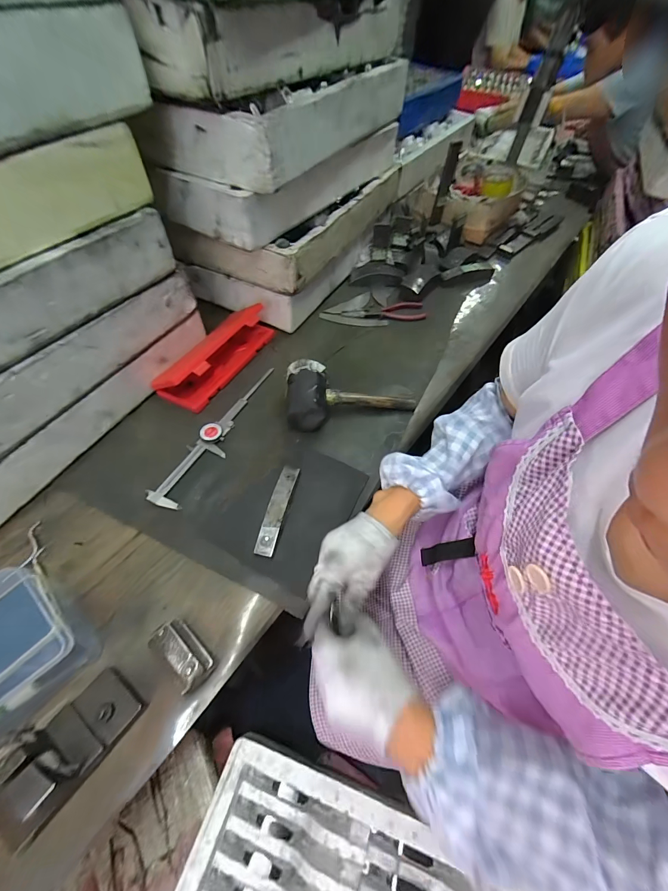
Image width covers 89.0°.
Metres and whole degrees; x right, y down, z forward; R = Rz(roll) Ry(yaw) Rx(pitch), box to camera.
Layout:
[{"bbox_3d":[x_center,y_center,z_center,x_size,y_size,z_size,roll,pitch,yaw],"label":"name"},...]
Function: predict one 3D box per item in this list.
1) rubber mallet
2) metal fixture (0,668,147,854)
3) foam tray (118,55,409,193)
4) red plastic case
[{"bbox_3d":[0.028,-0.083,0.622,0.236,0.065,0.116,4,55,-19],"label":"rubber mallet"},{"bbox_3d":[-0.266,0.297,0.325,0.066,0.072,0.135,30,59,14],"label":"metal fixture"},{"bbox_3d":[-0.066,-0.623,0.628,0.226,0.091,0.561,26,58,14],"label":"foam tray"},{"bbox_3d":[-0.216,-0.181,0.649,0.080,0.069,0.254,25,58,12],"label":"red plastic case"}]

